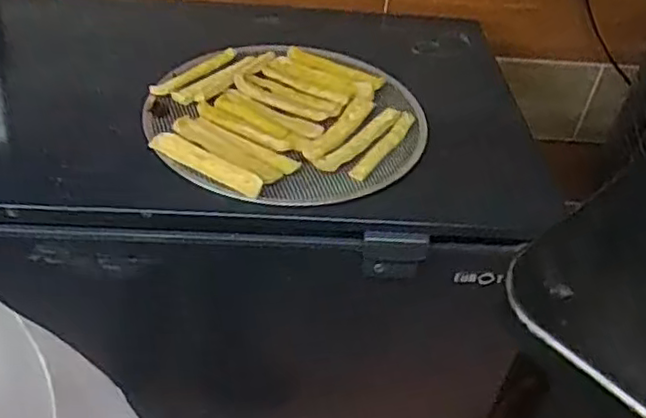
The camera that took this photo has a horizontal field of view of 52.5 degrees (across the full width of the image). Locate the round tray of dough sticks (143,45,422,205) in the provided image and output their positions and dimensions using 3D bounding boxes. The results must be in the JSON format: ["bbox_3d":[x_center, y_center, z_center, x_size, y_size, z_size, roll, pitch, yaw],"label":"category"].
[{"bbox_3d":[-0.047,-0.134,0.943,0.378,0.043,0.354,4,43,-3],"label":"round tray of dough sticks"}]

